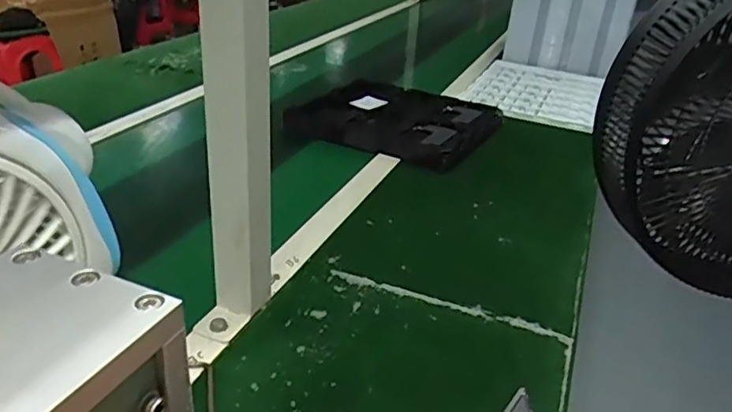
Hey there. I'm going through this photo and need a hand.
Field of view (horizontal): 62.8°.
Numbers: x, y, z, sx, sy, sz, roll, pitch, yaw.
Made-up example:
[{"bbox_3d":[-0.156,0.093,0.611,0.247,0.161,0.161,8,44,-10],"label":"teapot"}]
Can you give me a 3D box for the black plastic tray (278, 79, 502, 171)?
[{"bbox_3d":[0.063,-0.154,1.078,0.302,0.065,0.289,17,30,24],"label":"black plastic tray"}]

